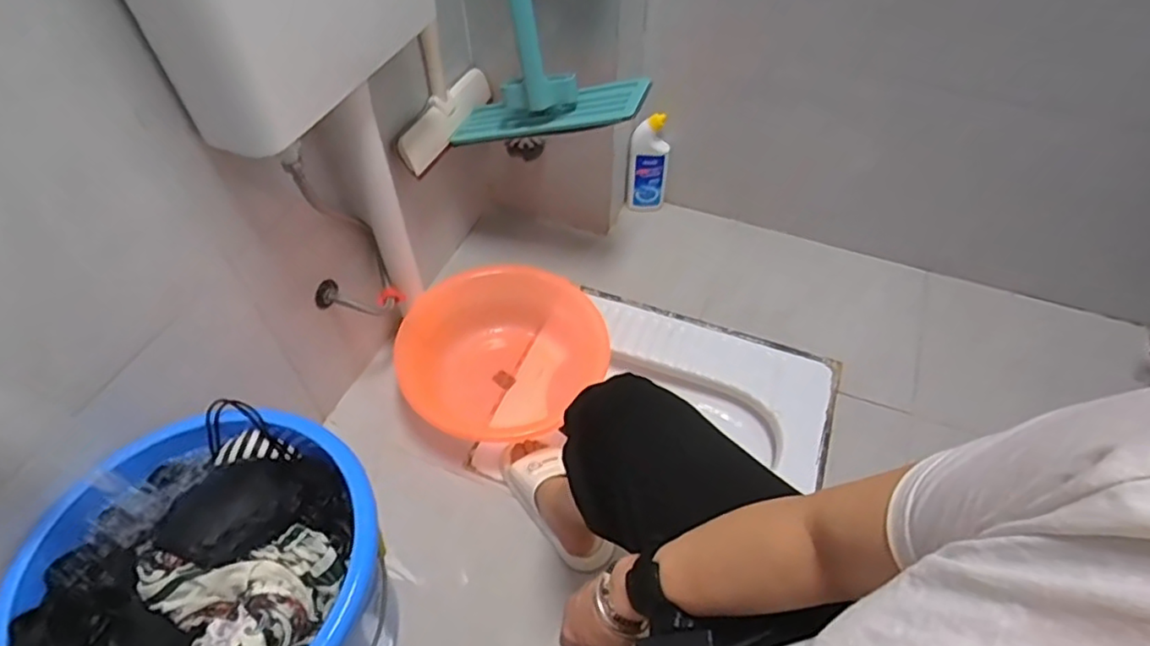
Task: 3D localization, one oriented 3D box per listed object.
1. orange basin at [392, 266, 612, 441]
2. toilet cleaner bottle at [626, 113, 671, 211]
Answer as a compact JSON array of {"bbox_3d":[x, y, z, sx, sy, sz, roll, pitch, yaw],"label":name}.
[{"bbox_3d":[-0.129,0.059,1.072,0.297,0.134,0.320,0,51,0],"label":"orange basin"},{"bbox_3d":[0.152,-0.327,1.318,0.082,0.197,0.052,14,52,11],"label":"toilet cleaner bottle"}]

